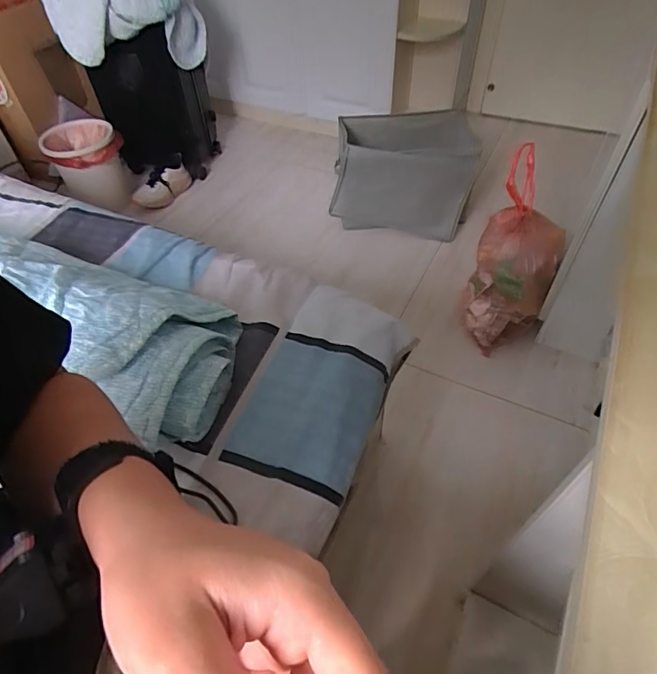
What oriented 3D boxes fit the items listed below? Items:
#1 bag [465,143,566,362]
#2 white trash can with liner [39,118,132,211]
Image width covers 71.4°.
[{"bbox_3d":[0.483,-0.198,1.173,0.194,0.523,0.136,12,23,12],"label":"bag"},{"bbox_3d":[-0.864,-0.624,1.662,0.259,0.260,0.297,-24,53,-16],"label":"white trash can with liner"}]

